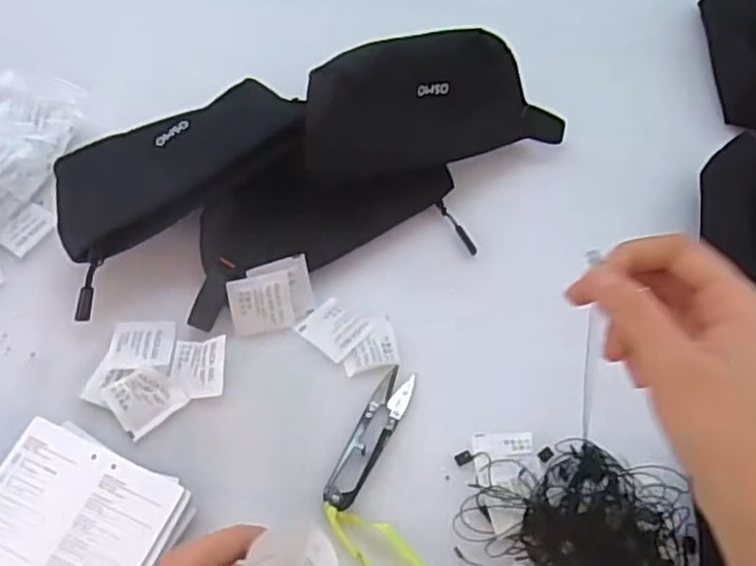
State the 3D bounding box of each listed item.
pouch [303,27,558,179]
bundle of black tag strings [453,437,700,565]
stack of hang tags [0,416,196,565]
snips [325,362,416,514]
[{"bbox_3d":[0.043,-0.135,0.517,0.211,0.092,0.028,-13,26,-27],"label":"pouch"},{"bbox_3d":[0.116,0.153,0.402,0.127,0.023,0.122,2,60,-4],"label":"bundle of black tag strings"},{"bbox_3d":[-0.170,0.140,0.386,0.106,0.023,0.103,23,61,9],"label":"stack of hang tags"},{"bbox_3d":[-0.005,0.095,0.438,0.023,0.016,0.101,25,62,10],"label":"snips"}]

